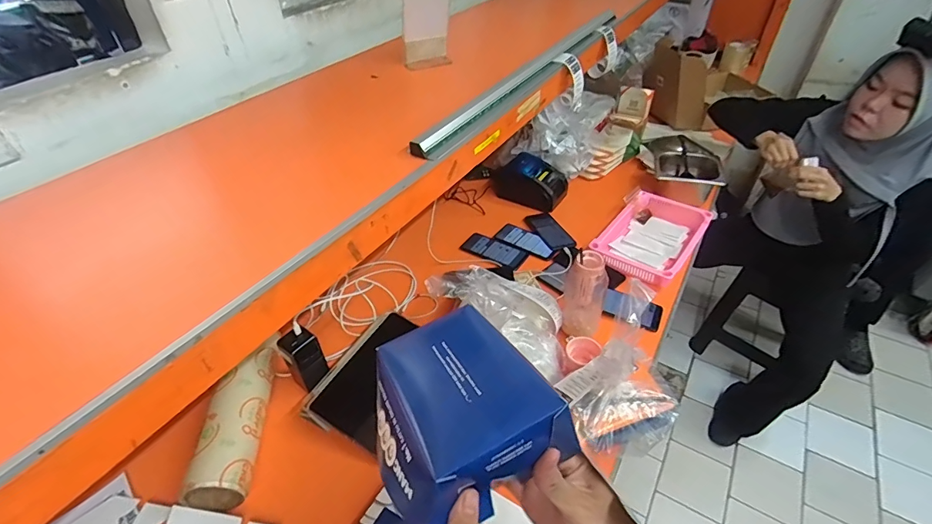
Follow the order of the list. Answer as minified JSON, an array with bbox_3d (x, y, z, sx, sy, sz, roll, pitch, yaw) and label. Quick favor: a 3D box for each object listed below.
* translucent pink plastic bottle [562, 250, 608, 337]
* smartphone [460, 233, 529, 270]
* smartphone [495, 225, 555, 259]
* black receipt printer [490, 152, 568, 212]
[{"bbox_3d":[0.230,0.074,0.865,0.076,0.192,0.062,13,44,17],"label":"translucent pink plastic bottle"},{"bbox_3d":[0.072,-0.029,1.143,0.171,0.016,0.081,24,51,34],"label":"smartphone"},{"bbox_3d":[0.162,-0.060,1.154,0.161,0.010,0.072,25,49,28],"label":"smartphone"},{"bbox_3d":[0.191,-0.252,1.294,0.198,0.107,0.139,27,49,29],"label":"black receipt printer"}]

